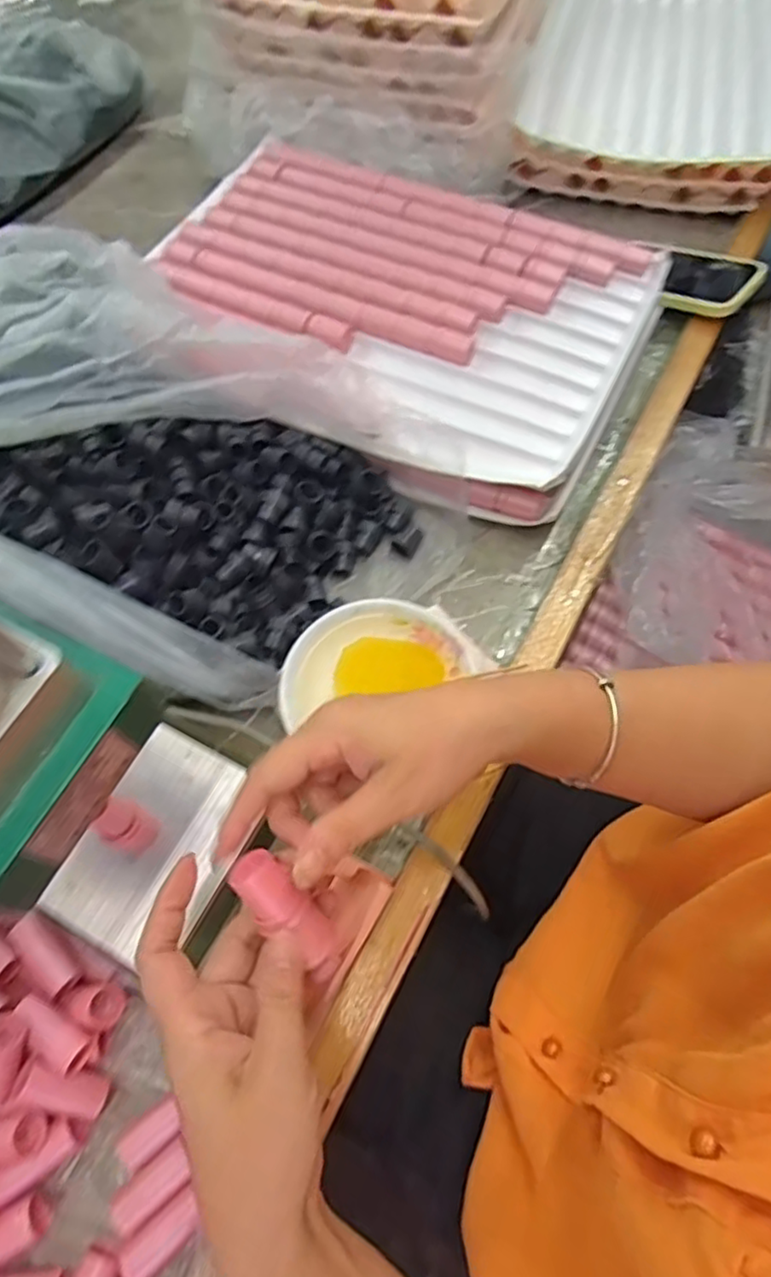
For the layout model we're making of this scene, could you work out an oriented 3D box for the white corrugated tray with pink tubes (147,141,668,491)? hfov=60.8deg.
[{"bbox_3d":[0.010,-0.315,0.586,0.430,0.030,0.300,30,68,15],"label":"white corrugated tray with pink tubes"}]

